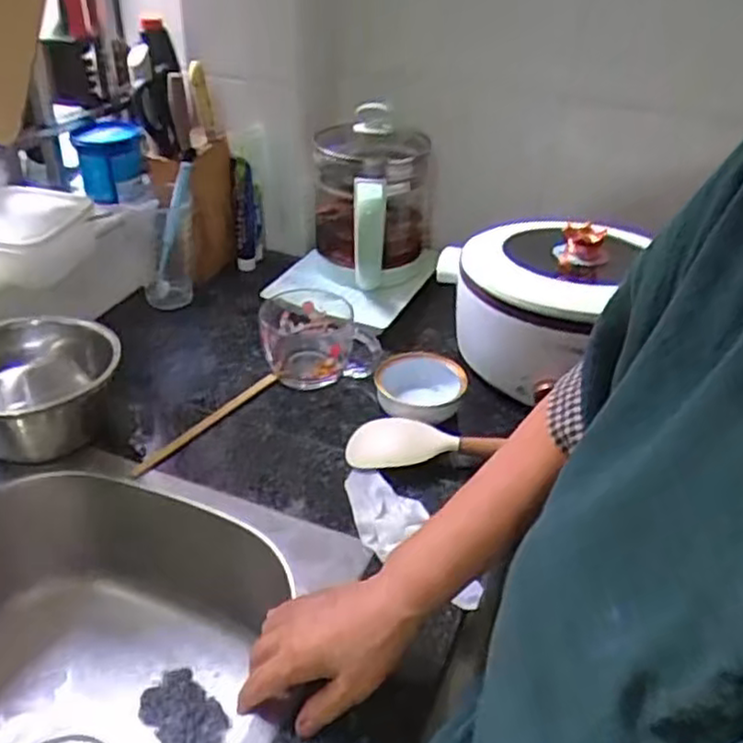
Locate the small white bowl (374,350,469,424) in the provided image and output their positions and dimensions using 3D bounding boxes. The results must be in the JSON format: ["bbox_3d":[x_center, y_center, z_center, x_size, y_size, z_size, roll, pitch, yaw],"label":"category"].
[{"bbox_3d":[0.057,0.023,0.814,0.094,0.043,0.098,2,36,-1],"label":"small white bowl"}]

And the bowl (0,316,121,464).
[{"bbox_3d":[-0.343,0.021,0.739,0.167,0.098,0.160,-22,43,-31],"label":"bowl"}]

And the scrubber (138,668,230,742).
[{"bbox_3d":[-0.174,0.321,0.680,0.087,0.025,0.057,31,43,32],"label":"scrubber"}]

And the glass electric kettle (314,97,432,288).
[{"bbox_3d":[0.002,-0.234,0.961,0.151,0.191,0.160,4,36,2],"label":"glass electric kettle"}]

